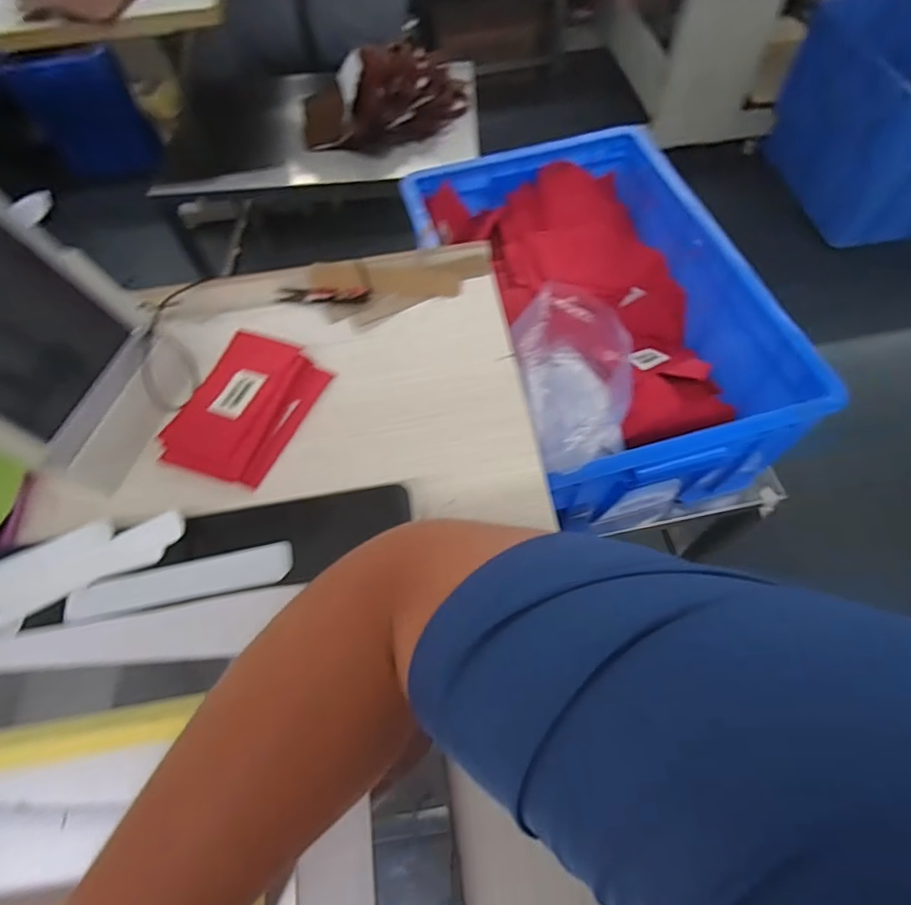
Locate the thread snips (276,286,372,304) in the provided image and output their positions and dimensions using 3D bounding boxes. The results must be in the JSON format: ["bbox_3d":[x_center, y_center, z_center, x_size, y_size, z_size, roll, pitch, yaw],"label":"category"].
[{"bbox_3d":[-0.143,-0.170,0.575,0.104,0.011,0.020,3,62,6],"label":"thread snips"}]

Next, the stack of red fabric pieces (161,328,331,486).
[{"bbox_3d":[-0.201,-0.045,0.504,0.114,0.015,0.151,20,65,14],"label":"stack of red fabric pieces"}]

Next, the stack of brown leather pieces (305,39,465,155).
[{"bbox_3d":[-0.181,-0.890,1.315,0.424,0.151,0.232,-8,61,0],"label":"stack of brown leather pieces"}]

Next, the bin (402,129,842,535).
[{"bbox_3d":[0.167,-0.188,0.719,0.347,0.230,0.531,-15,61,-4],"label":"bin"}]

